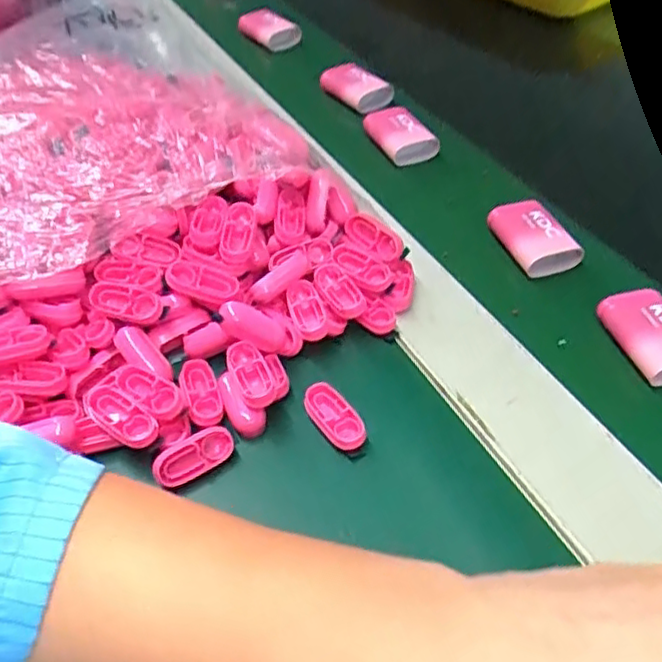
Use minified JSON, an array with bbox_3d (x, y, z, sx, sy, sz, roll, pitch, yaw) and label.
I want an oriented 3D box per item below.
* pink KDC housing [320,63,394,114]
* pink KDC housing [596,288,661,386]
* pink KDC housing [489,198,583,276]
[{"bbox_3d":[0.020,-0.186,0.492,0.036,0.020,0.046,-26,52,-22],"label":"pink KDC housing"},{"bbox_3d":[0.156,0.002,0.317,0.036,0.014,0.049,-13,48,-12],"label":"pink KDC housing"},{"bbox_3d":[0.113,-0.053,0.368,0.037,0.013,0.049,-16,49,-14],"label":"pink KDC housing"}]

